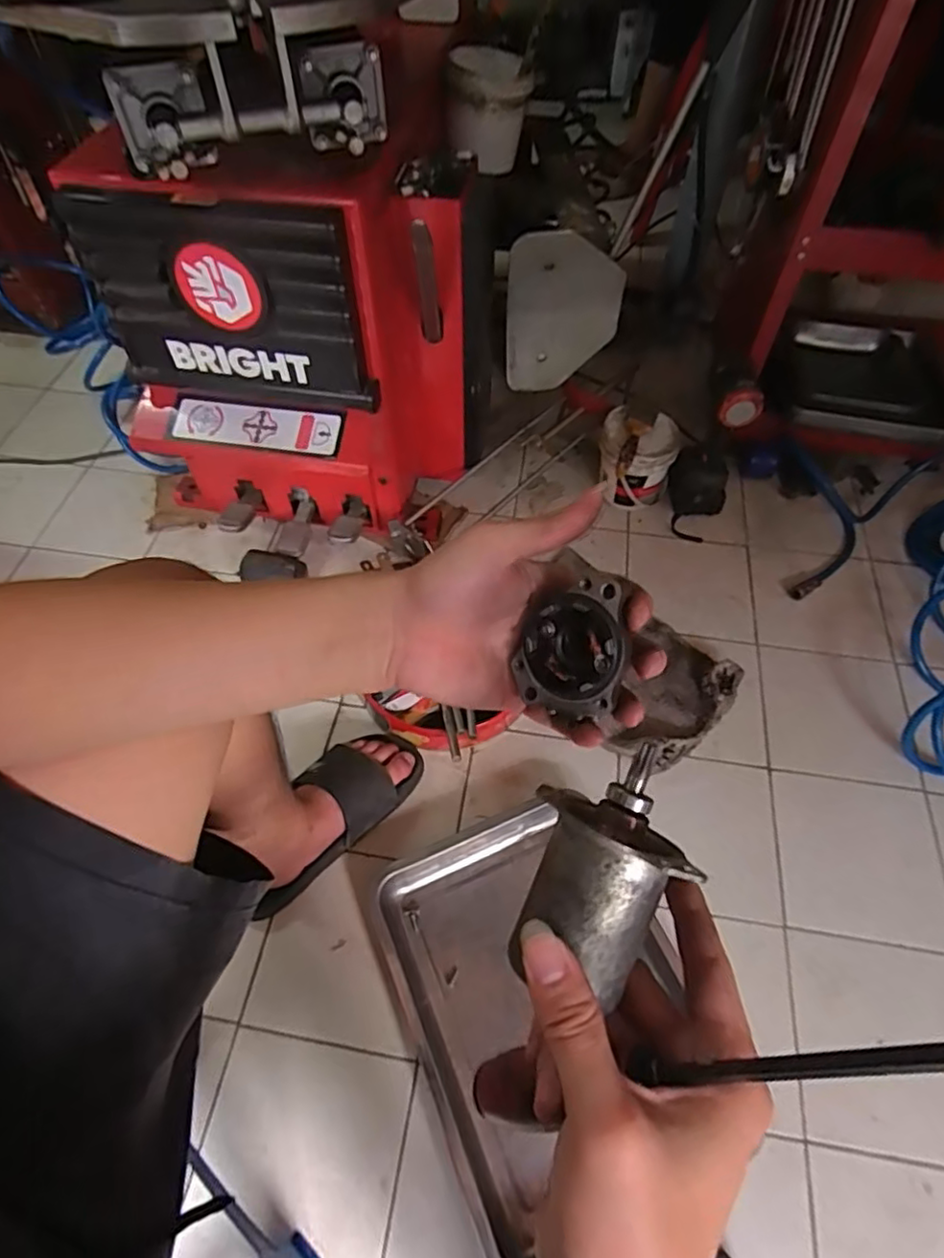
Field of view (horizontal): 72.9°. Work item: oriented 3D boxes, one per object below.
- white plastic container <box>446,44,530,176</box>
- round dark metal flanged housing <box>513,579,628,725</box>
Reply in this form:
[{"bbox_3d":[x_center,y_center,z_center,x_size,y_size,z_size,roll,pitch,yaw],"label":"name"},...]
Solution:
[{"bbox_3d":[0.022,-0.779,0.962,0.120,0.120,0.147,-3,56,-2],"label":"white plastic container"},{"bbox_3d":[0.050,0.011,0.330,0.057,0.020,0.065,-2,94,34],"label":"round dark metal flanged housing"}]

